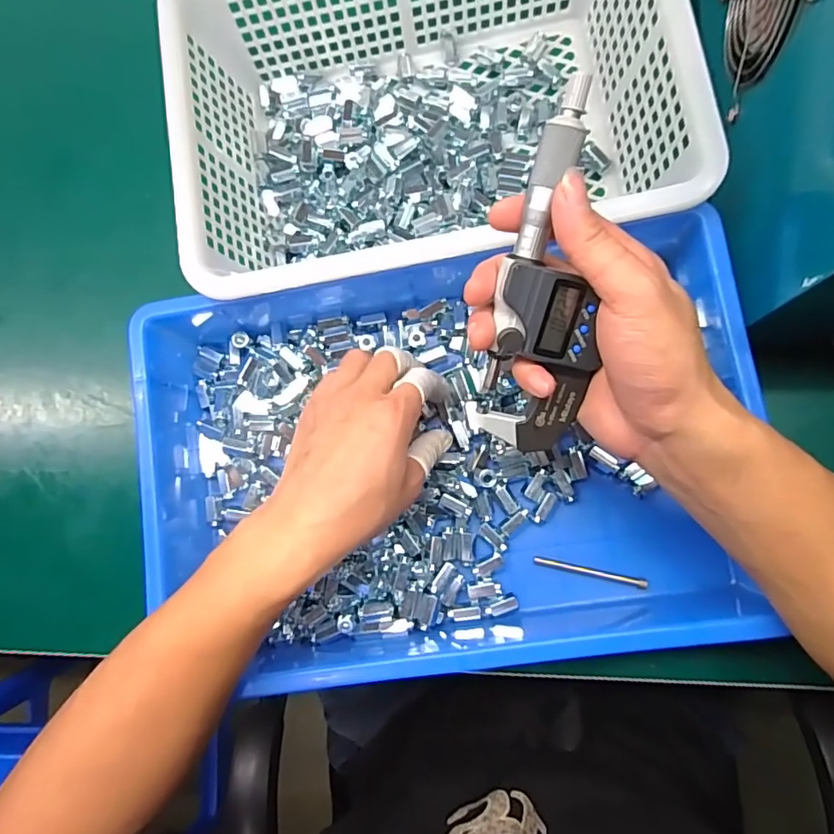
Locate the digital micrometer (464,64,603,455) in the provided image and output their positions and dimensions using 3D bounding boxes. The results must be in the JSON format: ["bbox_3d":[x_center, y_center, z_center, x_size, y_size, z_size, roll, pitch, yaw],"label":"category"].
[{"bbox_3d":[0.056,-0.058,0.241,0.054,0.017,0.162,4,112,8],"label":"digital micrometer"}]

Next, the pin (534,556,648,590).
[{"bbox_3d":[0.111,0.100,0.341,0.070,0.006,0.006,10,84,8],"label":"pin"}]

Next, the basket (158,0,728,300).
[{"bbox_3d":[0.005,-0.202,0.354,0.314,0.083,0.229,-9,82,6],"label":"basket"}]

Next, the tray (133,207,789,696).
[{"bbox_3d":[0.015,0.028,0.336,0.380,0.071,0.259,-7,82,6],"label":"tray"}]

